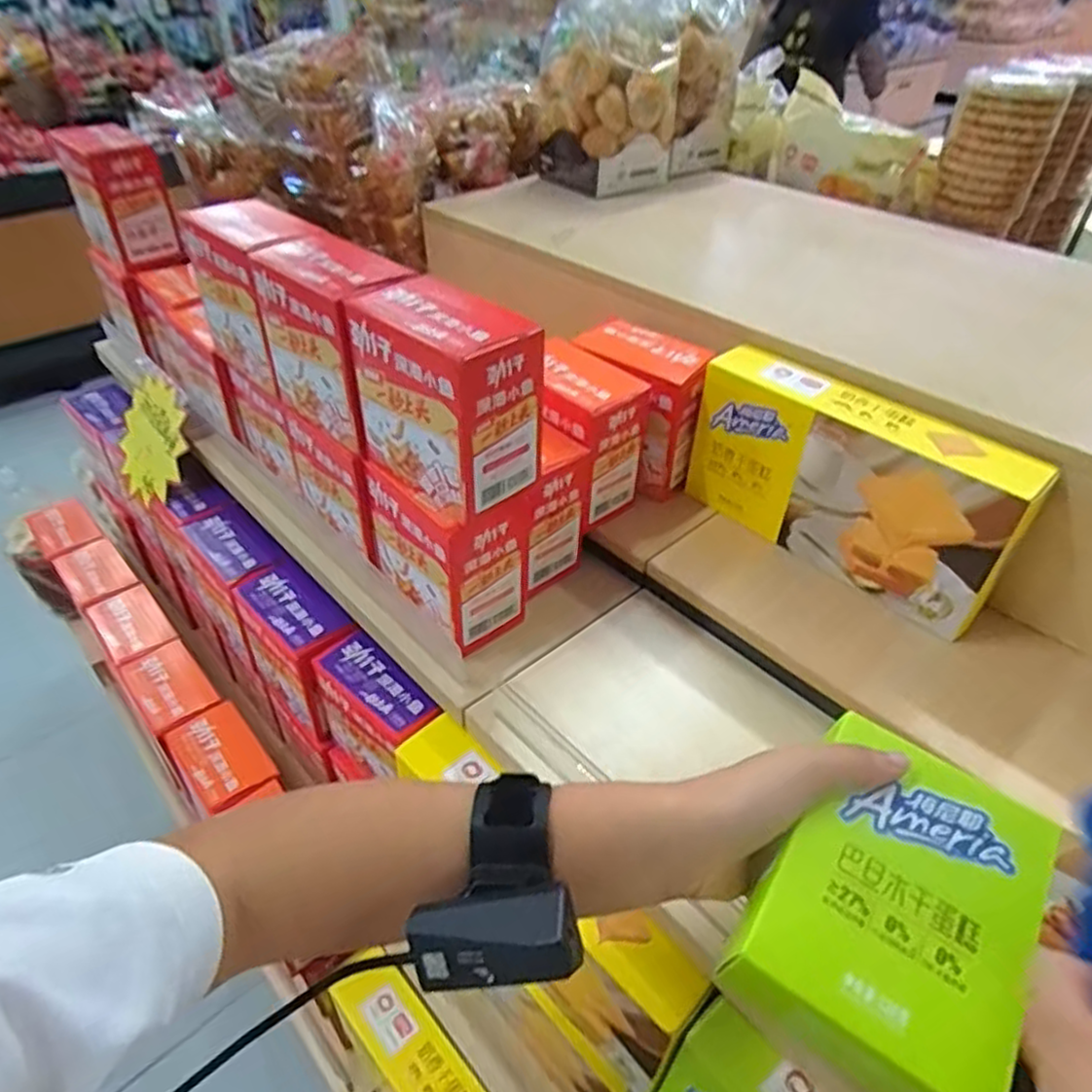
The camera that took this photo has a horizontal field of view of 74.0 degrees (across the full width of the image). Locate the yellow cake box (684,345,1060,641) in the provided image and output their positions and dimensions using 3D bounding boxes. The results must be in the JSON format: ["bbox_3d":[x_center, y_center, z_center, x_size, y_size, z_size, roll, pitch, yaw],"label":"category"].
[{"bbox_3d":[0.244,-0.052,0.599,0.056,0.138,0.262,-32,51,-31],"label":"yellow cake box"}]

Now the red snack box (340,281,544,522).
[{"bbox_3d":[-0.073,-0.105,0.511,0.131,0.123,0.074,33,51,31],"label":"red snack box"}]

